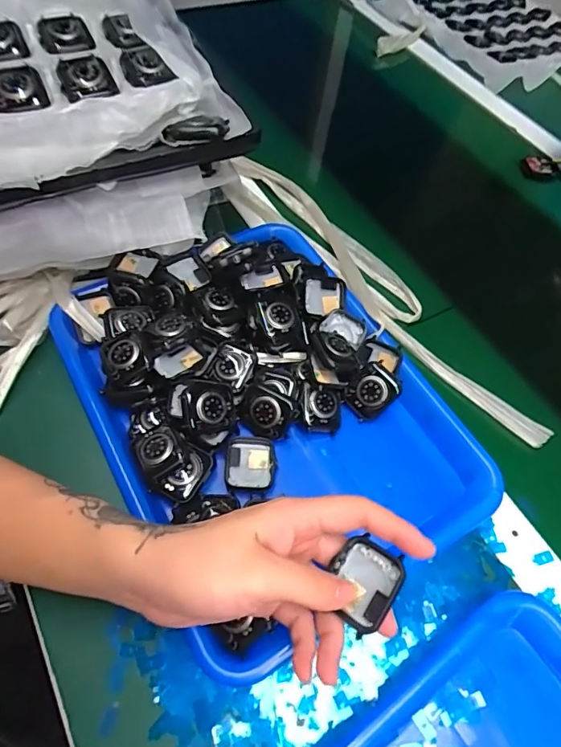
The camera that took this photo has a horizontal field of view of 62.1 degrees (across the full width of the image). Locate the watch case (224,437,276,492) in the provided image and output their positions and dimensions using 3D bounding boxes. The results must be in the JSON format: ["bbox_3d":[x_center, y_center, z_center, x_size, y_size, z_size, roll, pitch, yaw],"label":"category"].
[{"bbox_3d":[-0.023,0.071,0.363,0.038,0.010,0.042,1,59,-4],"label":"watch case"}]

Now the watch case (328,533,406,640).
[{"bbox_3d":[0.047,0.118,0.263,0.038,0.011,0.045,28,80,36],"label":"watch case"}]

